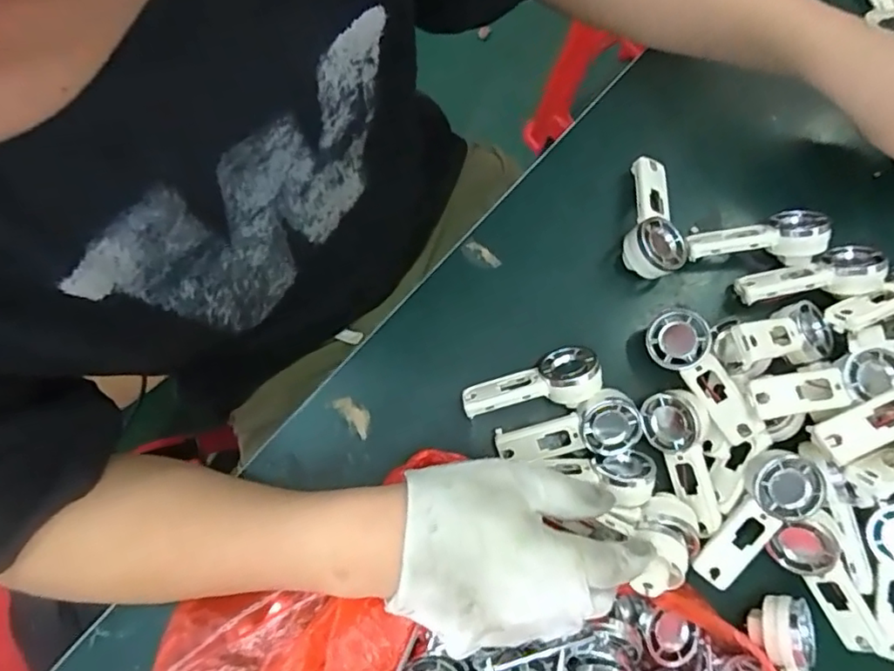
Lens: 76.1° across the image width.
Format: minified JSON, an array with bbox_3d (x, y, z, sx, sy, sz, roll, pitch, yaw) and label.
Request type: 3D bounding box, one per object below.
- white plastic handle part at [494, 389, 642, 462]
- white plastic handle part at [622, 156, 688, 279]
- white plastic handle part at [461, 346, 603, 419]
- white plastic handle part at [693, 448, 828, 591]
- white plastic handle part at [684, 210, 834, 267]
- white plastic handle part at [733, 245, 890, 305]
[{"bbox_3d":[0.079,0.062,0.376,0.093,0.032,0.040,-11,78,-1],"label":"white plastic handle part"},{"bbox_3d":[0.149,-0.083,0.412,0.042,0.042,0.093,10,78,3],"label":"white plastic handle part"},{"bbox_3d":[0.057,0.038,0.386,0.091,0.035,0.038,-22,78,-4],"label":"white plastic handle part"},{"bbox_3d":[0.190,0.114,0.351,0.037,0.024,0.095,38,96,8],"label":"white plastic handle part"},{"bbox_3d":[0.217,-0.065,0.404,0.093,0.038,0.039,-11,78,-1],"label":"white plastic handle part"},{"bbox_3d":[0.249,-0.040,0.394,0.089,0.024,0.035,-12,78,12],"label":"white plastic handle part"}]

